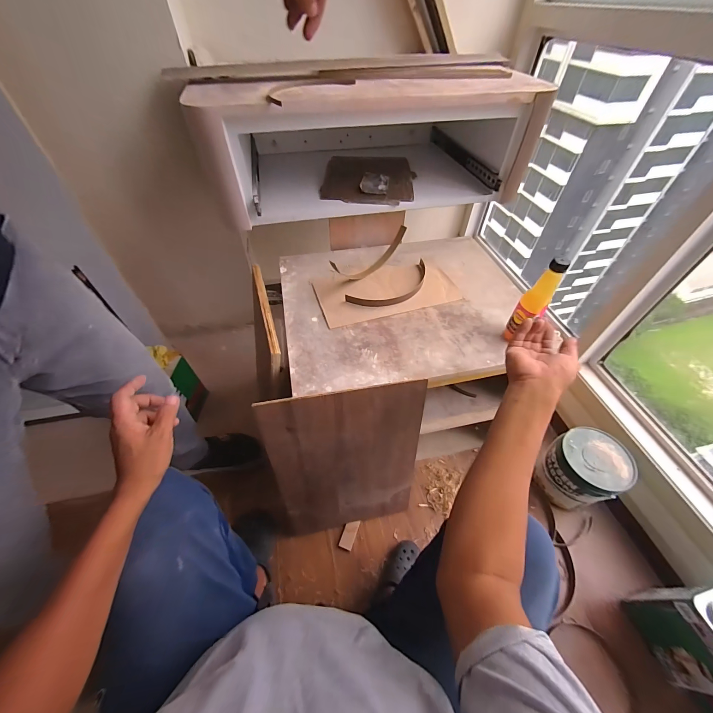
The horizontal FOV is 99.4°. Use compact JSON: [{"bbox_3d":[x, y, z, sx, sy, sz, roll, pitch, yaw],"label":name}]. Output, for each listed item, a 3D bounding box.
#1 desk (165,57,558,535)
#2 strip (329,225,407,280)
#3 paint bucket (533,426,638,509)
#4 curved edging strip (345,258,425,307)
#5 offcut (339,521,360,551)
[{"bbox_3d":[0.061,-0.254,0.898,0.780,0.775,1.088,-13,52,-11],"label":"desk"},{"bbox_3d":[0.046,-0.275,0.830,0.240,0.073,0.029,-33,38,-17],"label":"strip"},{"bbox_3d":[0.628,0.313,0.851,0.162,0.175,0.166,0,51,0],"label":"paint bucket"},{"bbox_3d":[0.100,-0.177,0.772,0.252,0.017,0.089,-33,58,-24],"label":"curved edging strip"},{"bbox_3d":[-0.019,0.501,0.855,0.037,0.011,0.075,17,53,13],"label":"offcut"}]

